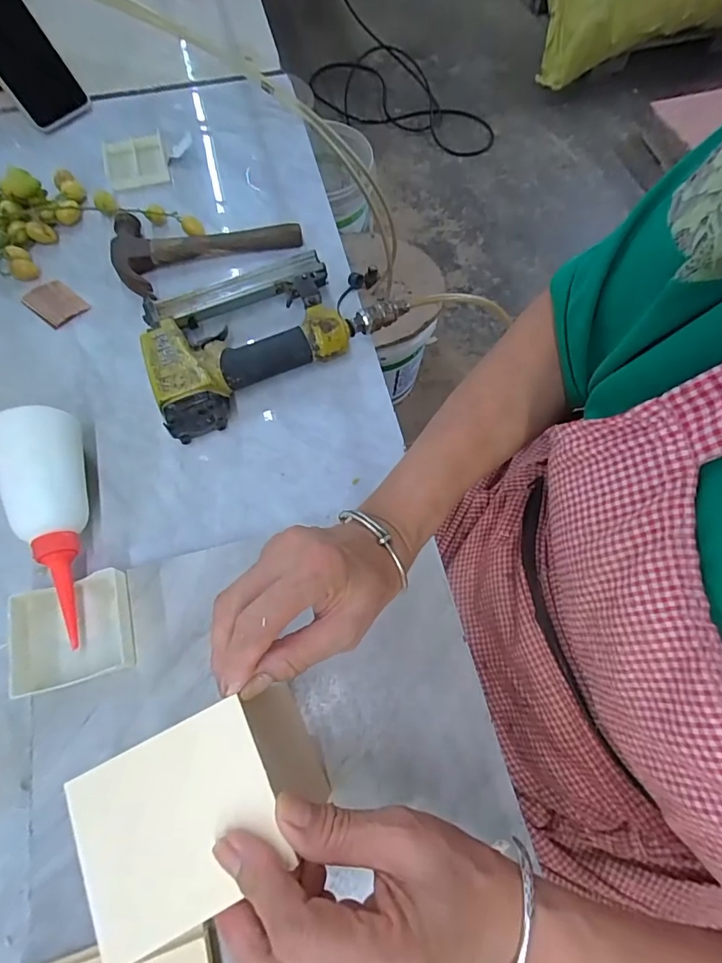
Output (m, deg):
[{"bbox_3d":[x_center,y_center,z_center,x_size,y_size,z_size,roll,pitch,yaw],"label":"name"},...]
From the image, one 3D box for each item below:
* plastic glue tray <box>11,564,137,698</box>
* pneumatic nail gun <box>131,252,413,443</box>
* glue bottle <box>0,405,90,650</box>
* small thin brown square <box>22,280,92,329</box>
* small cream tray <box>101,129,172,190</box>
[{"bbox_3d":[-0.205,0.106,0.334,0.075,0.022,0.071,-16,69,-7],"label":"plastic glue tray"},{"bbox_3d":[-0.093,-0.144,0.427,0.223,0.049,0.135,-32,71,-13],"label":"pneumatic nail gun"},{"bbox_3d":[-0.235,0.030,0.348,0.059,0.059,0.177,-10,68,-5],"label":"glue bottle"},{"bbox_3d":[-0.306,-0.179,0.463,0.060,0.004,0.040,37,72,14],"label":"small thin brown square"},{"bbox_3d":[-0.262,-0.371,0.539,0.069,0.010,0.084,-16,69,-7],"label":"small cream tray"}]

